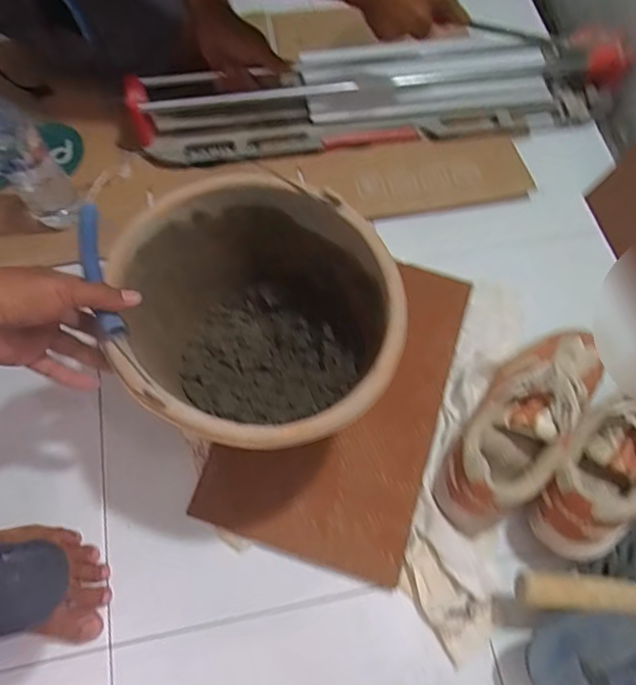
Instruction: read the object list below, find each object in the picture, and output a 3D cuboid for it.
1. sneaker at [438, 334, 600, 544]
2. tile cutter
[{"bbox_3d":[0.238,0.087,0.598,0.099,0.107,0.279,36,72,12],"label":"sneaker"},{"bbox_3d":[0.097,-0.384,0.800,0.711,0.084,0.143,-8,69,-4],"label":"tile cutter"}]

